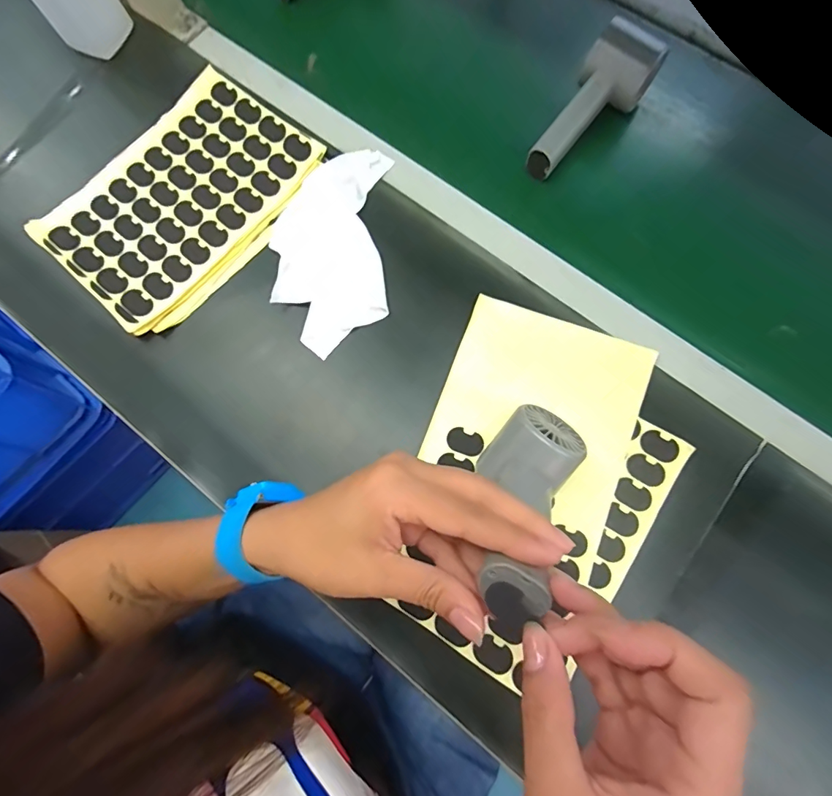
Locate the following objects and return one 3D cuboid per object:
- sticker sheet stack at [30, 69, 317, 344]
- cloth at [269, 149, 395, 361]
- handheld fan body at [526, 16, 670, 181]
[{"bbox_3d":[-0.208,-0.177,0.410,0.159,0.023,0.227,40,79,9],"label":"sticker sheet stack"},{"bbox_3d":[-0.075,-0.132,0.390,0.095,0.016,0.182,-1,76,0],"label":"cloth"},{"bbox_3d":[0.155,-0.256,0.403,0.055,0.055,0.146,35,77,8],"label":"handheld fan body"}]

